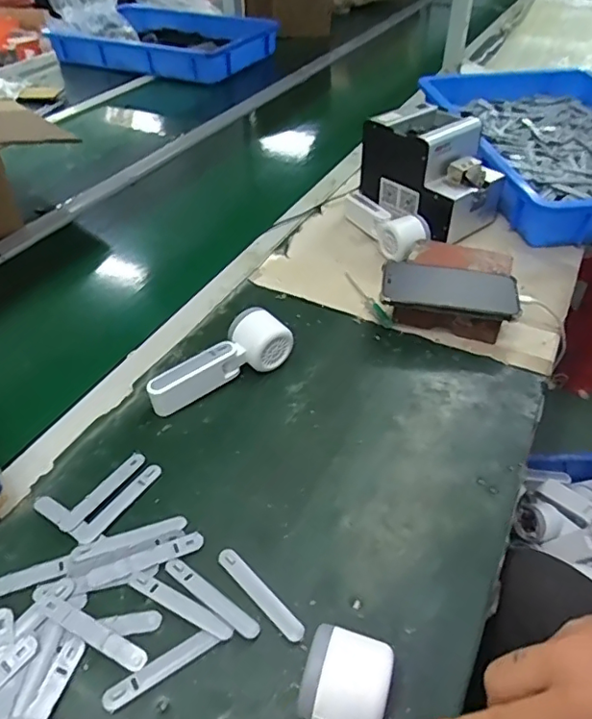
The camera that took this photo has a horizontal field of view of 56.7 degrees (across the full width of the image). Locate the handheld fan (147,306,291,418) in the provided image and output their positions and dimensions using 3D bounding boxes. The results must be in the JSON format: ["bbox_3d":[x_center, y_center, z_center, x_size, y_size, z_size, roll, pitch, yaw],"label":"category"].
[{"bbox_3d":[-0.079,0.008,0.592,0.060,0.053,0.158,32,52,29],"label":"handheld fan"}]

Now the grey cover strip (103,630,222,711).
[{"bbox_3d":[-0.099,0.225,0.403,0.084,0.004,0.015,-25,49,-25],"label":"grey cover strip"}]

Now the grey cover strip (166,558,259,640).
[{"bbox_3d":[-0.068,0.189,0.440,0.093,0.004,0.015,28,49,26],"label":"grey cover strip"}]

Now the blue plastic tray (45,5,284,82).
[{"bbox_3d":[-0.353,-0.881,1.509,0.529,0.098,0.375,22,47,22],"label":"blue plastic tray"}]

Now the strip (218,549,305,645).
[{"bbox_3d":[-0.029,0.186,0.439,0.016,0.004,0.093,-33,53,-31],"label":"strip"}]

